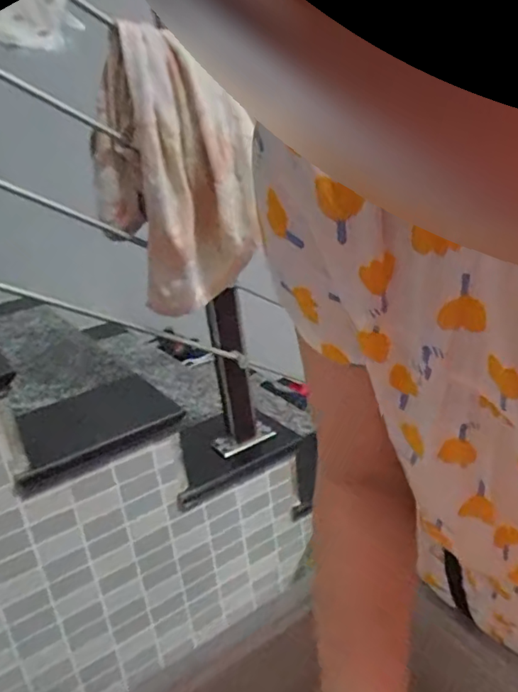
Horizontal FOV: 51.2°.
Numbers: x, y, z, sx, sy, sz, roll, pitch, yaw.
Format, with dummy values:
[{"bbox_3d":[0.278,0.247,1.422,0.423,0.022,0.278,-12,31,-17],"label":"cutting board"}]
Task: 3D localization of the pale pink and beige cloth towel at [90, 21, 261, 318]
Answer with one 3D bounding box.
[{"bbox_3d":[-0.123,-0.238,0.782,0.193,0.368,0.126,-16,24,-22],"label":"pale pink and beige cloth towel"}]

